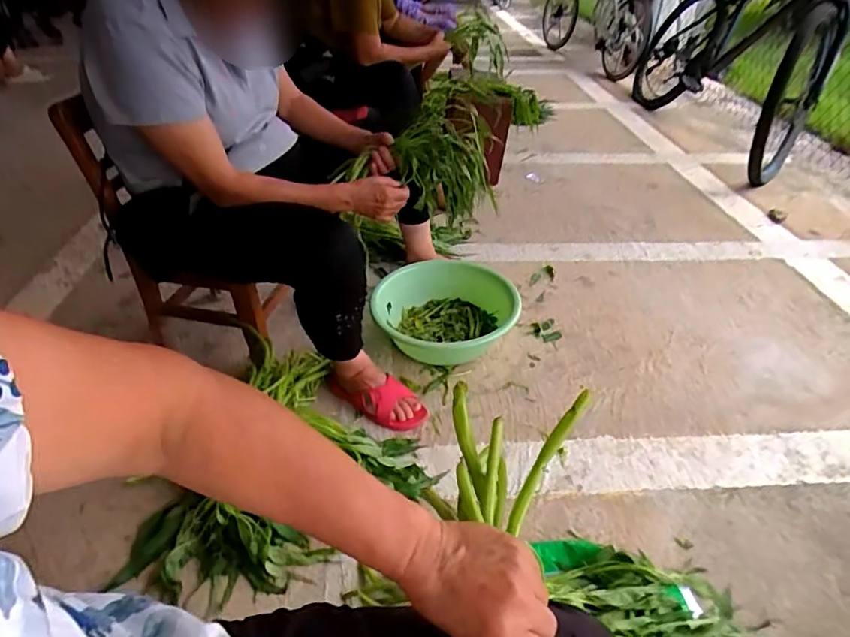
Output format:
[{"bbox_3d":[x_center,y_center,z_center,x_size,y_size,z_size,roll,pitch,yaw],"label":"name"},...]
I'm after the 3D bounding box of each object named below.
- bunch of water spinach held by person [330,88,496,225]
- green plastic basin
[{"bbox_3d":[-0.017,-0.300,1.000,0.296,0.225,0.110,-5,39,-7],"label":"bunch of water spinach held by person"},{"bbox_3d":[0.047,-0.008,1.237,0.319,0.120,0.319,2,40,-1],"label":"green plastic basin"}]

